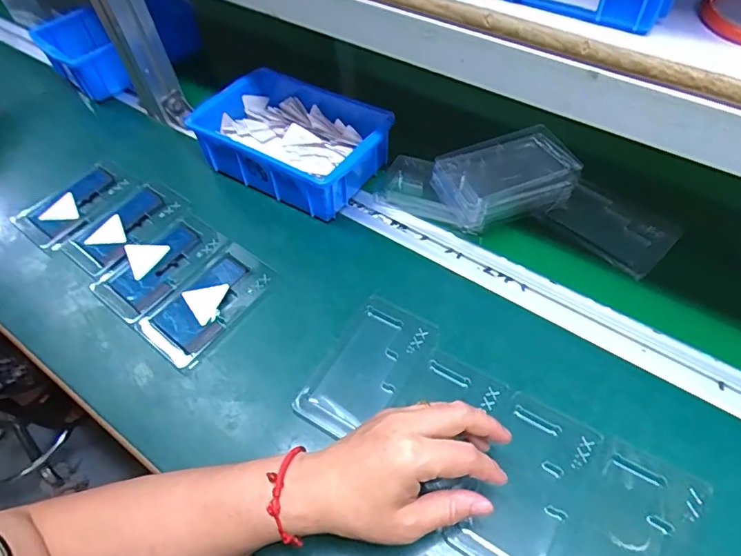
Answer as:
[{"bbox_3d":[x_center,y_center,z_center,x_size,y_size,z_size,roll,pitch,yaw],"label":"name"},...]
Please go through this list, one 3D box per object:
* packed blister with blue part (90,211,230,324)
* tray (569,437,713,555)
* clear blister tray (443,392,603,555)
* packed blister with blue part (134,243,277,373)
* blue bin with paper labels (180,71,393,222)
[{"bbox_3d":[-0.215,-0.016,0.508,0.075,0.011,0.125,33,63,24],"label":"packed blister with blue part"},{"bbox_3d":[0.184,0.183,0.345,0.069,0.006,0.129,25,60,20],"label":"tray"},{"bbox_3d":[0.116,0.155,0.370,0.069,0.011,0.128,25,60,20],"label":"clear blister tray"},{"bbox_3d":[-0.156,0.023,0.479,0.076,0.012,0.124,33,63,24],"label":"packed blister with blue part"},{"bbox_3d":[-0.087,-0.162,0.569,0.206,0.060,0.145,27,60,21],"label":"blue bin with paper labels"}]

